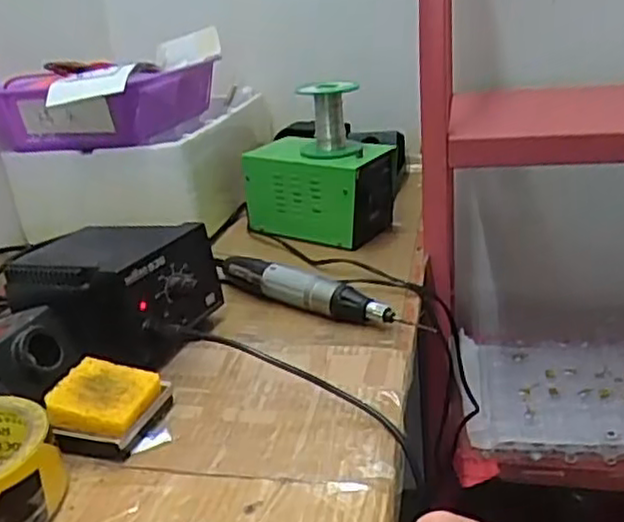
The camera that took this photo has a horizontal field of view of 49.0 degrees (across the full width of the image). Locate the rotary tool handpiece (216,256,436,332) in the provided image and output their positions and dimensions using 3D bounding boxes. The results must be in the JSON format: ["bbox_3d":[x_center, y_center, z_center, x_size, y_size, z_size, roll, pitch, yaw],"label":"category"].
[{"bbox_3d":[-0.003,0.027,0.623,0.235,0.031,0.025,15,30,37],"label":"rotary tool handpiece"}]

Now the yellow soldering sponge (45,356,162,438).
[{"bbox_3d":[-0.144,0.092,0.474,0.063,0.009,0.062,12,32,8],"label":"yellow soldering sponge"}]

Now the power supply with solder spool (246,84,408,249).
[{"bbox_3d":[0.009,-0.114,0.773,0.154,0.159,0.094,14,30,36],"label":"power supply with solder spool"}]

